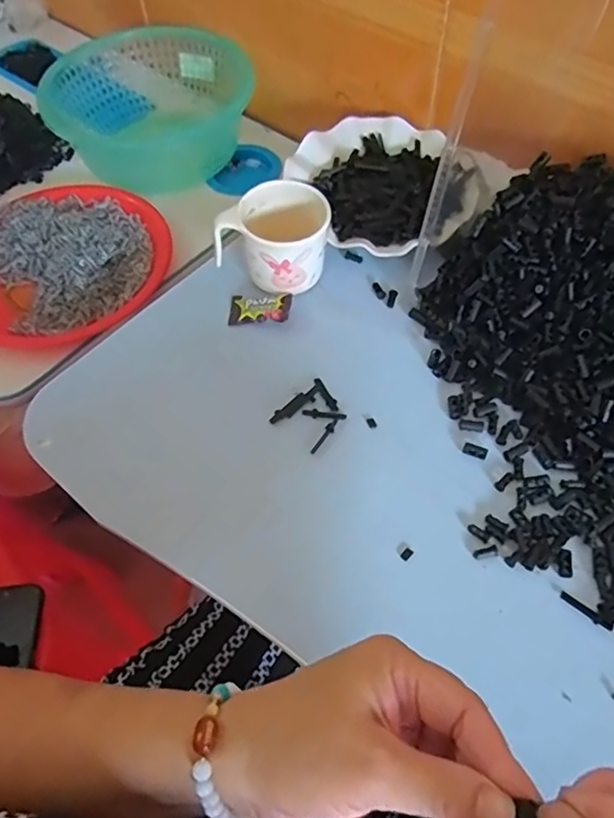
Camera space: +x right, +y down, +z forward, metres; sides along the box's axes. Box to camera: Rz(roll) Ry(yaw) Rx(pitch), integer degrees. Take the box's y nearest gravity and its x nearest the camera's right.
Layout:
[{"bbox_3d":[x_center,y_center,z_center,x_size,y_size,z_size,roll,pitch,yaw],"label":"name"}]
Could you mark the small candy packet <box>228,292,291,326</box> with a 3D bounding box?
[{"bbox_3d":[-0.040,-0.089,0.519,0.053,0.012,0.029,0,59,3],"label":"small candy packet"}]

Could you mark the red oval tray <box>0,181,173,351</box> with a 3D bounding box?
[{"bbox_3d":[-0.260,-0.160,0.633,0.223,0.026,0.219,5,59,6],"label":"red oval tray"}]

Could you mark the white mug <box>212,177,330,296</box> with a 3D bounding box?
[{"bbox_3d":[-0.030,-0.144,0.515,0.096,0.066,0.076,-10,59,-3],"label":"white mug"}]

